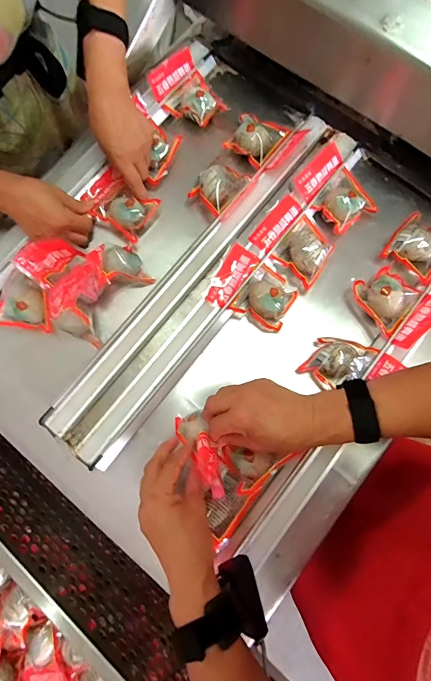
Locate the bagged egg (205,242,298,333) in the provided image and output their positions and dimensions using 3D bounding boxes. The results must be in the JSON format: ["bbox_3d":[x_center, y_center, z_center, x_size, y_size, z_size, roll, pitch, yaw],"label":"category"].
[{"bbox_3d":[0.055,-0.068,0.504,0.113,0.048,0.089,28,80,7],"label":"bagged egg"}]

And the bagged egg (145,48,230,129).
[{"bbox_3d":[-0.039,-0.393,0.568,0.107,0.060,0.091,42,82,9],"label":"bagged egg"}]

